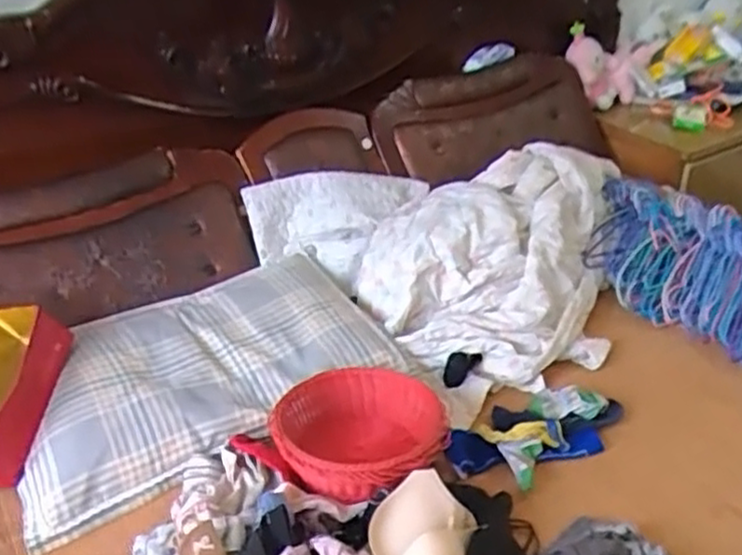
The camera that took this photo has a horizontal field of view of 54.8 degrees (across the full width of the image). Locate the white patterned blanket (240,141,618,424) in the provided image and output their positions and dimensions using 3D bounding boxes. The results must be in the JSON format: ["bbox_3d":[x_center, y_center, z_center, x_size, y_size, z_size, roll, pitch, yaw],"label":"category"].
[{"bbox_3d":[0.236,-0.074,1.568,0.787,0.241,0.675,-21,37,-27],"label":"white patterned blanket"}]

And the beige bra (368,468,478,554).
[{"bbox_3d":[0.063,0.364,0.968,0.125,0.079,0.200,11,35,20],"label":"beige bra"}]

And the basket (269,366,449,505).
[{"bbox_3d":[-0.016,0.264,1.177,0.267,0.114,0.256,-2,32,1],"label":"basket"}]

